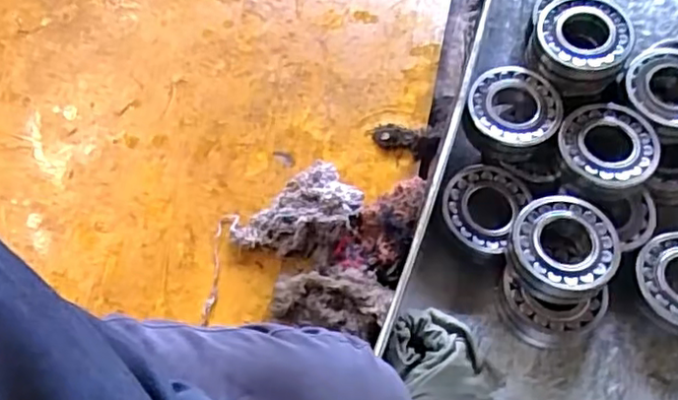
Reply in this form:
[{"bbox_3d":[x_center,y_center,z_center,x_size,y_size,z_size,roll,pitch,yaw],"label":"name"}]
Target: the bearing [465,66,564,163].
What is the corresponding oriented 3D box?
[{"bbox_3d":[0.208,-0.106,0.751,0.106,0.052,0.105,-1,63,2],"label":"bearing"}]

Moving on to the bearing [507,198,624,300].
[{"bbox_3d":[0.247,0.052,0.691,0.108,0.043,0.113,-1,63,2],"label":"bearing"}]

